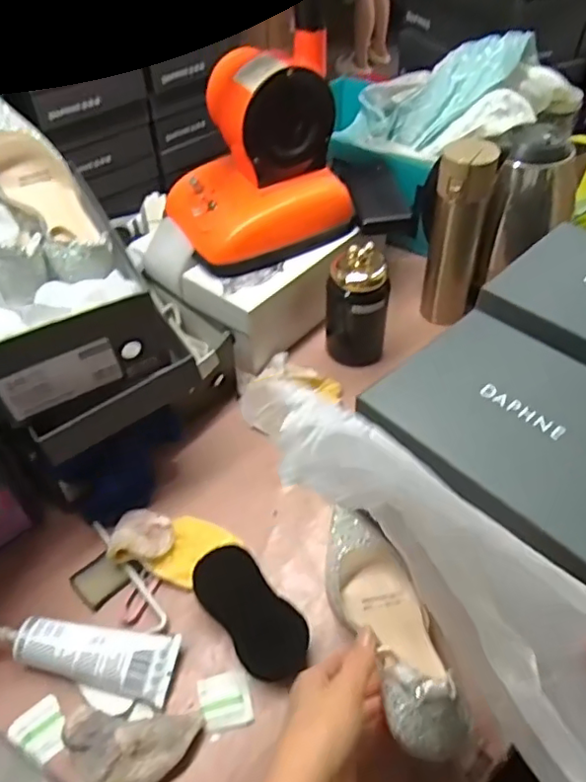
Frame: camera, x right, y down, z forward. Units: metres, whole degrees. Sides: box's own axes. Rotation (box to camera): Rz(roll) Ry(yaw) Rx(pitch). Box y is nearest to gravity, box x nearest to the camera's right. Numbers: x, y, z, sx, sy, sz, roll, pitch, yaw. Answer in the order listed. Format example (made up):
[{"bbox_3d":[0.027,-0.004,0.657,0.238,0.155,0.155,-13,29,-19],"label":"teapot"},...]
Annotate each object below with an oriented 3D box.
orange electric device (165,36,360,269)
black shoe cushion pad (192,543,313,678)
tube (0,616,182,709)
[{"bbox_3d":[-0.049,-0.289,0.729,0.210,0.208,0.154,-24,52,-19],"label":"orange electric device"},{"bbox_3d":[-0.039,0.203,0.542,0.062,0.010,0.129,-43,70,-7],"label":"black shoe cushion pad"},{"bbox_3d":[-0.191,0.233,0.535,0.175,0.035,0.055,9,49,9],"label":"tube"}]

